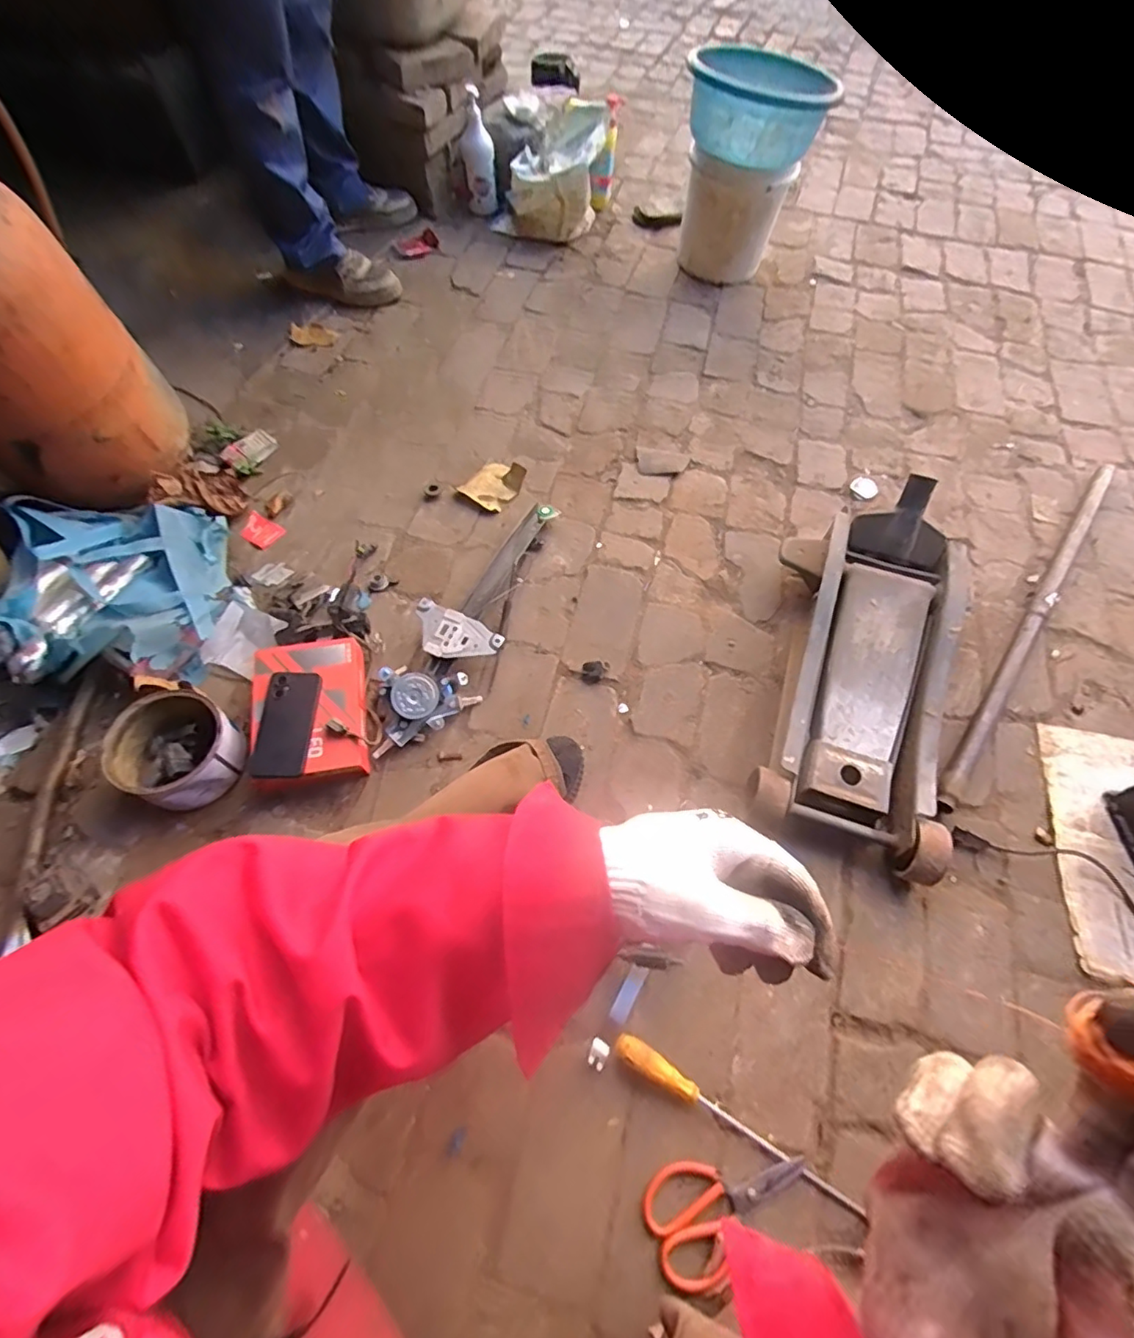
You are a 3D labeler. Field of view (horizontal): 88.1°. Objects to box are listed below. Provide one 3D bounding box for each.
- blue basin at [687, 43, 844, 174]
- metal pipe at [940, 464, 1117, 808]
[{"bbox_3d":[0.415,-1.253,1.307,0.263,0.145,0.283,0,62,-1],"label":"blue basin"},{"bbox_3d":[0.815,-0.089,1.014,0.036,0.035,0.822,35,67,16],"label":"metal pipe"}]

